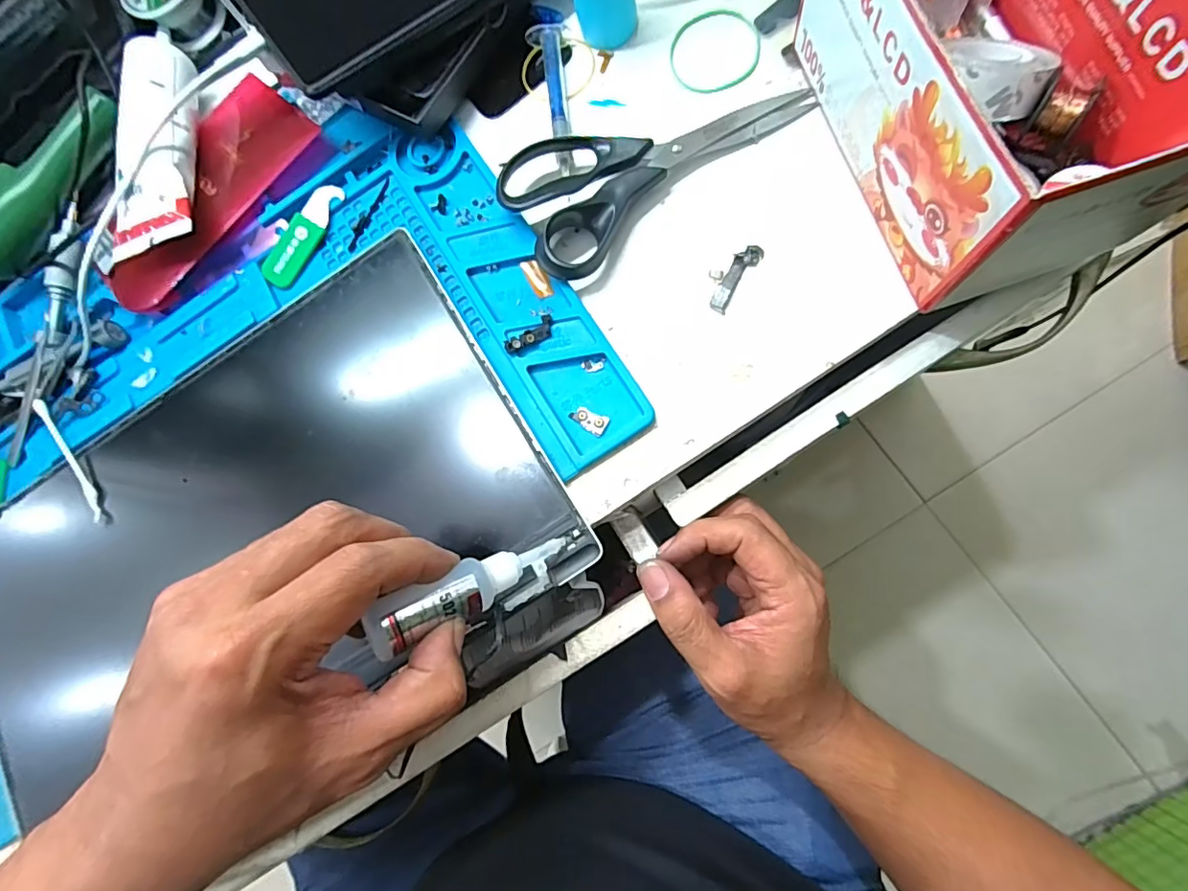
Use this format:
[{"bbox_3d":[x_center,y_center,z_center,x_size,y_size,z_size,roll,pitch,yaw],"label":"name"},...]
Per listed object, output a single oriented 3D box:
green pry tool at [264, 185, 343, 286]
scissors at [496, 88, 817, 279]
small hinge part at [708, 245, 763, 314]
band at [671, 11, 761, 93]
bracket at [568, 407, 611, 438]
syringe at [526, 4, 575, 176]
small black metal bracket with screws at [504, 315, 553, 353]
[{"bbox_3d":[-0.181,-0.131,0.331,0.020,0.005,0.070,33,88,14],"label":"green pry tool"},{"bbox_3d":[0.028,-0.168,0.297,0.167,0.025,0.077,-37,76,2],"label":"scissors"},{"bbox_3d":[0.072,-0.090,0.285,0.018,0.005,0.040,35,88,14],"label":"small hinge part"},{"bbox_3d":[0.070,-0.230,0.310,0.051,0.004,0.052,7,81,12],"label":"band"},{"bbox_3d":[-0.002,-0.014,0.283,0.020,0.004,0.011,35,88,14],"label":"bracket"},{"bbox_3d":[-0.026,-0.214,0.320,0.023,0.011,0.110,-4,79,10],"label":"syringe"},{"bbox_3d":[-0.035,-0.060,0.292,0.029,0.006,0.011,-36,76,3],"label":"small black metal bracket with screws"}]

